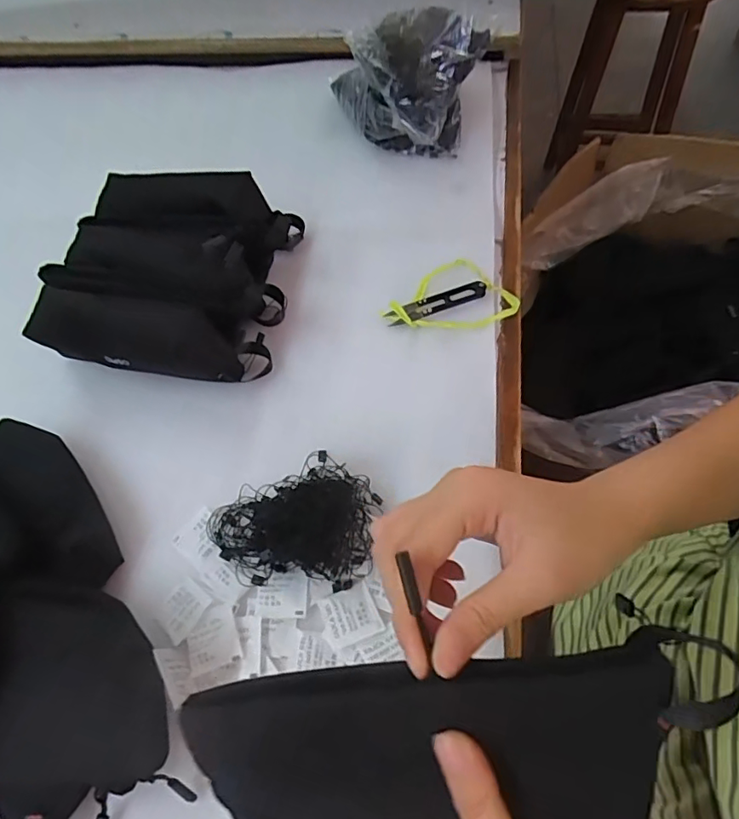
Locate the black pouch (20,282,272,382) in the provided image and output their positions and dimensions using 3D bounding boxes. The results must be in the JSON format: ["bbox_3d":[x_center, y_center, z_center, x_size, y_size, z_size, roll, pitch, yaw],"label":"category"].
[{"bbox_3d":[-0.200,-0.064,0.490,0.204,0.075,0.060,9,62,7],"label":"black pouch"}]

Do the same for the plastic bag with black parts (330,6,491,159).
[{"bbox_3d":[0.037,-0.373,0.619,0.180,0.118,0.126,5,62,8],"label":"plastic bag with black parts"}]

